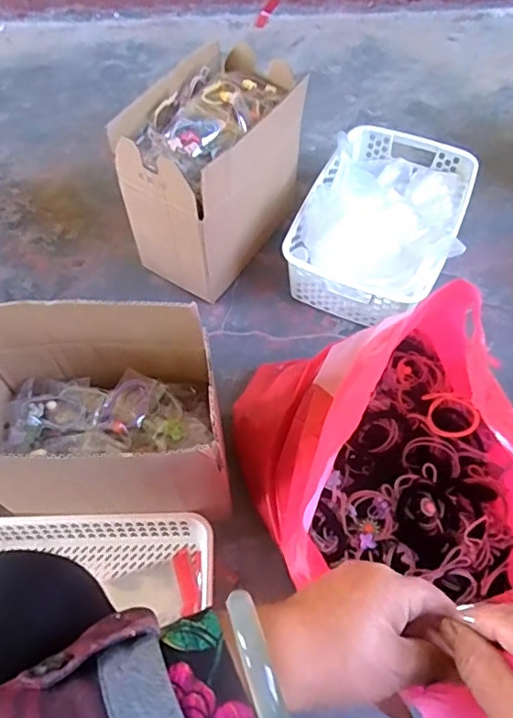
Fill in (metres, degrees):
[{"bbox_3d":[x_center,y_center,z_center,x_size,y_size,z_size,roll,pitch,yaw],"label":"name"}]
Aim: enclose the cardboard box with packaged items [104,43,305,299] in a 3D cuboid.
[{"bbox_3d":[-0.052,-0.245,0.762,0.147,0.213,0.243,30,63,19],"label":"cardboard box with packaged items"}]

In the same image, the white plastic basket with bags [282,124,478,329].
[{"bbox_3d":[0.176,-0.194,0.784,0.201,0.095,0.299,19,60,13],"label":"white plastic basket with bags"}]

